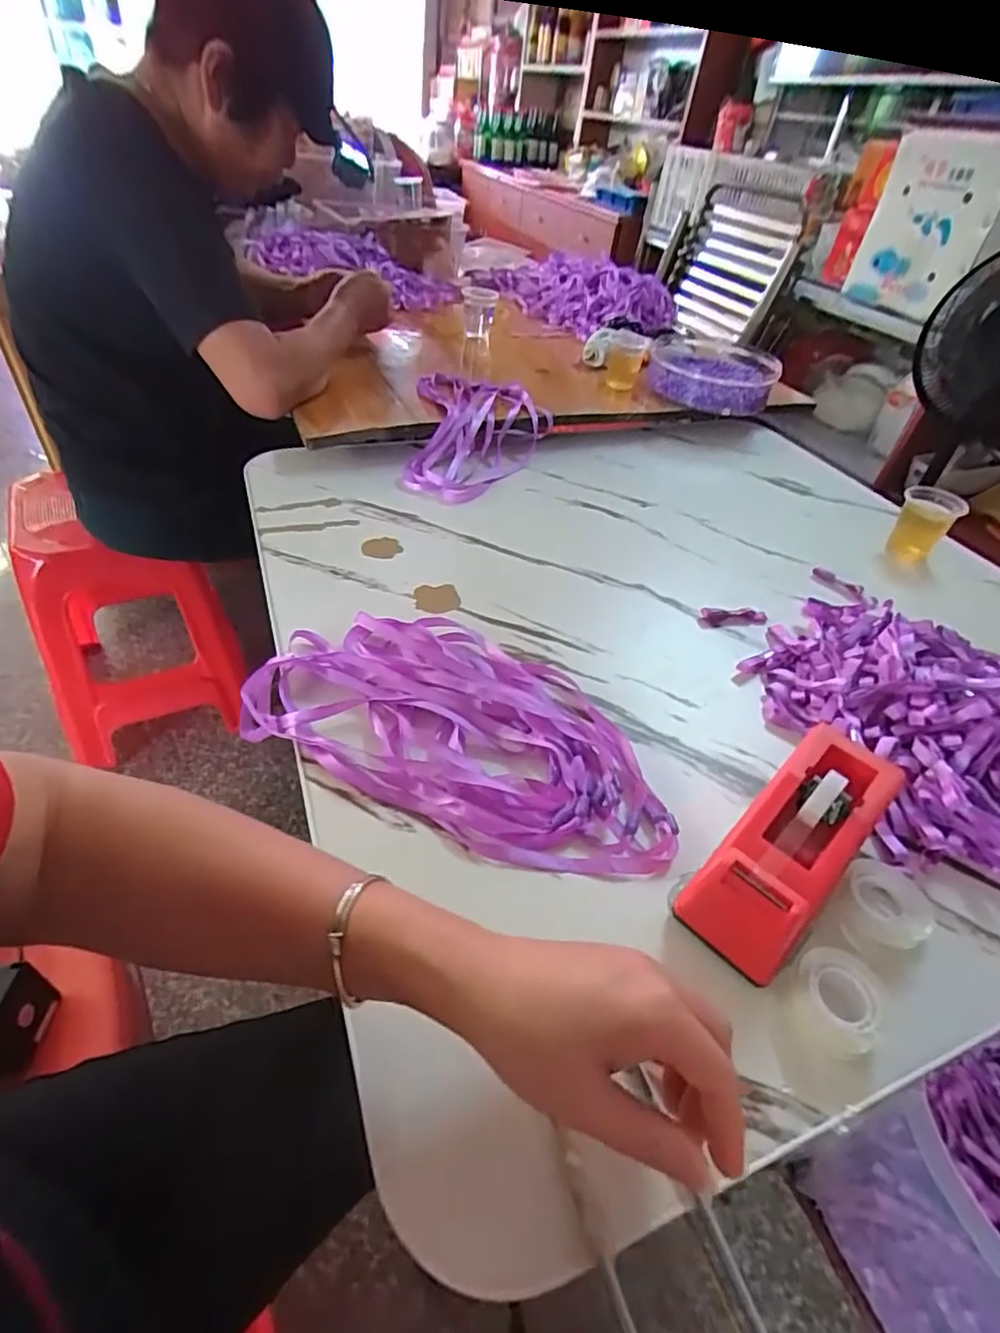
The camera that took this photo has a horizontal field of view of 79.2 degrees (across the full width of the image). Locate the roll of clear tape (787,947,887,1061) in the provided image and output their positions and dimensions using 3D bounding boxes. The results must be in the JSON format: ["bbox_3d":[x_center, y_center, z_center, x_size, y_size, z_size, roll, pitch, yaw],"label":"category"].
[{"bbox_3d":[0.174,0.175,0.316,0.044,0.025,0.043,4,42,-4],"label":"roll of clear tape"}]

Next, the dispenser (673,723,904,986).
[{"bbox_3d":[0.171,0.107,0.360,0.156,0.072,0.060,-31,54,-35],"label":"dispenser"}]

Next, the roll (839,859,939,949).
[{"bbox_3d":[0.228,0.142,0.363,0.041,0.029,0.044,4,42,-4],"label":"roll"}]

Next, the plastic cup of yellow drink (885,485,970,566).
[{"bbox_3d":[0.488,-0.166,0.700,0.056,0.073,0.059,26,45,19],"label":"plastic cup of yellow drink"}]

